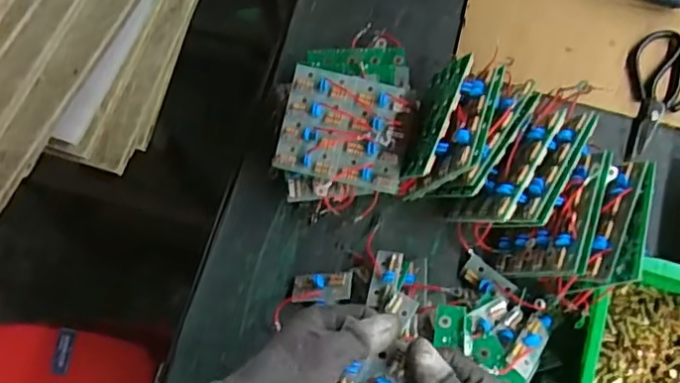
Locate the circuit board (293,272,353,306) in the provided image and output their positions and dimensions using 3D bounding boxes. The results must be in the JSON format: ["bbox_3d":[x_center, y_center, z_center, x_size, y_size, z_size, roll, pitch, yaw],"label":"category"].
[{"bbox_3d":[-0.020,0.104,0.673,0.064,0.018,0.030,-7,74,15],"label":"circuit board"}]

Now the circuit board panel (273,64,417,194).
[{"bbox_3d":[0.007,-0.070,0.672,0.135,0.026,0.115,13,75,4],"label":"circuit board panel"}]

